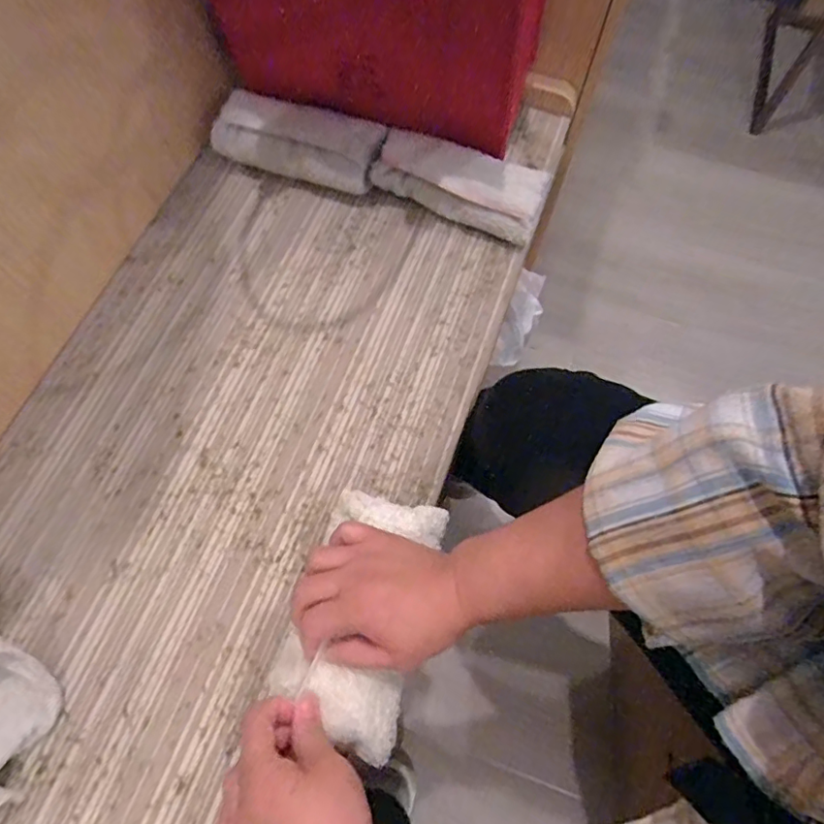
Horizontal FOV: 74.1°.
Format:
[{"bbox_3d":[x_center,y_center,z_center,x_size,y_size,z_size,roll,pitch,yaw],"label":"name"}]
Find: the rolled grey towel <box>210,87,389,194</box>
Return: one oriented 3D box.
[{"bbox_3d":[-0.120,-0.290,0.588,0.174,0.059,0.068,18,68,6],"label":"rolled grey towel"}]

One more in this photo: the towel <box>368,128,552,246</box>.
[{"bbox_3d":[0.049,-0.239,0.578,0.173,0.045,0.073,20,68,7],"label":"towel"}]

